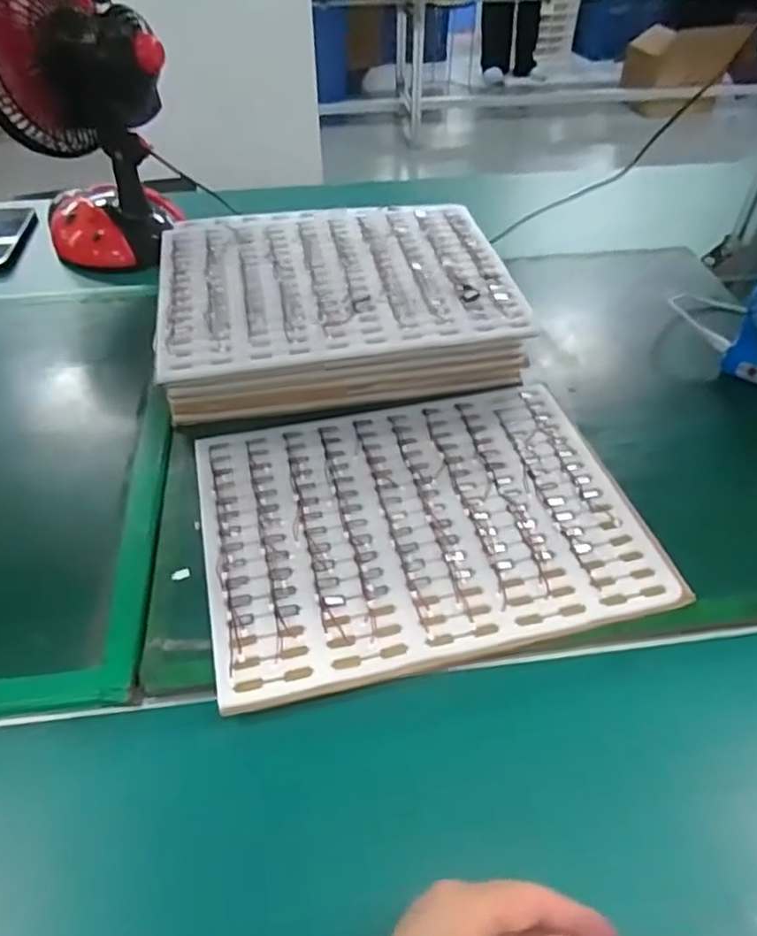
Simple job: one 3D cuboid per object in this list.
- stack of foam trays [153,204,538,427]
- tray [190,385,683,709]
[{"bbox_3d":[-0.050,-0.164,0.638,0.326,0.079,0.259,-9,44,-10],"label":"stack of foam trays"},{"bbox_3d":[0.031,0.035,0.505,0.321,0.014,0.243,-11,50,-9],"label":"tray"}]

